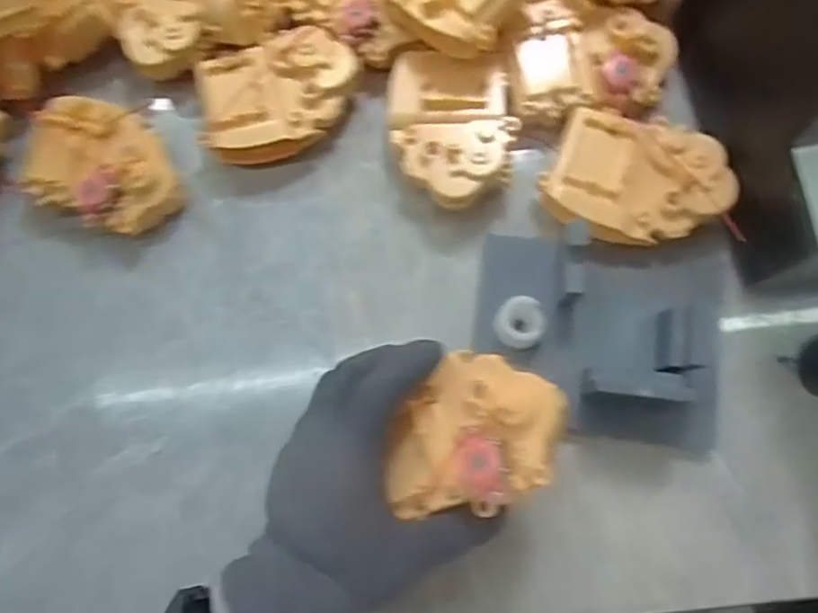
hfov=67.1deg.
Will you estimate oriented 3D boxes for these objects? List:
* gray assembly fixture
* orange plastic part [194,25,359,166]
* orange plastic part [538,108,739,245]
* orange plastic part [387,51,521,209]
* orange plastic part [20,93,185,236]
[{"bbox_3d":[0.107,0.014,0.338,0.134,0.058,0.117,7,78,6],"label":"gray assembly fixture"},{"bbox_3d":[-0.080,-0.131,0.384,0.097,0.026,0.071,-16,77,1],"label":"orange plastic part"},{"bbox_3d":[0.129,-0.071,0.351,0.097,0.018,0.072,16,79,8],"label":"orange plastic part"},{"bbox_3d":[0.026,-0.106,0.370,0.073,0.032,0.097,-5,77,3],"label":"orange plastic part"},{"bbox_3d":[-0.188,-0.087,0.384,0.097,0.033,0.070,24,81,9],"label":"orange plastic part"}]

